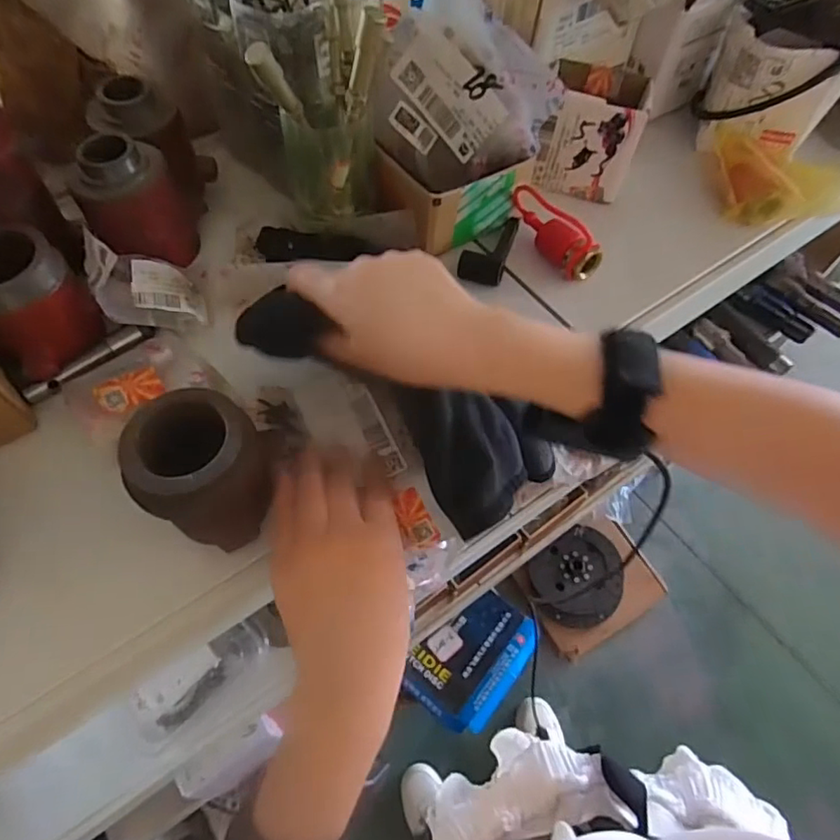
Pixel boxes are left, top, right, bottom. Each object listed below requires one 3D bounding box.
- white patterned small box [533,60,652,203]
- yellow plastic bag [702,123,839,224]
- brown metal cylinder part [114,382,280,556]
[{"bbox_3d":[0.145,-0.248,0.483,0.084,0.075,0.068,13,60,6],"label":"white patterned small box"},{"bbox_3d":[0.322,-0.218,0.499,0.125,0.048,0.100,8,60,3],"label":"yellow plastic bag"},{"bbox_3d":[-0.124,0.027,0.320,0.068,0.075,0.071,12,60,6],"label":"brown metal cylinder part"}]

